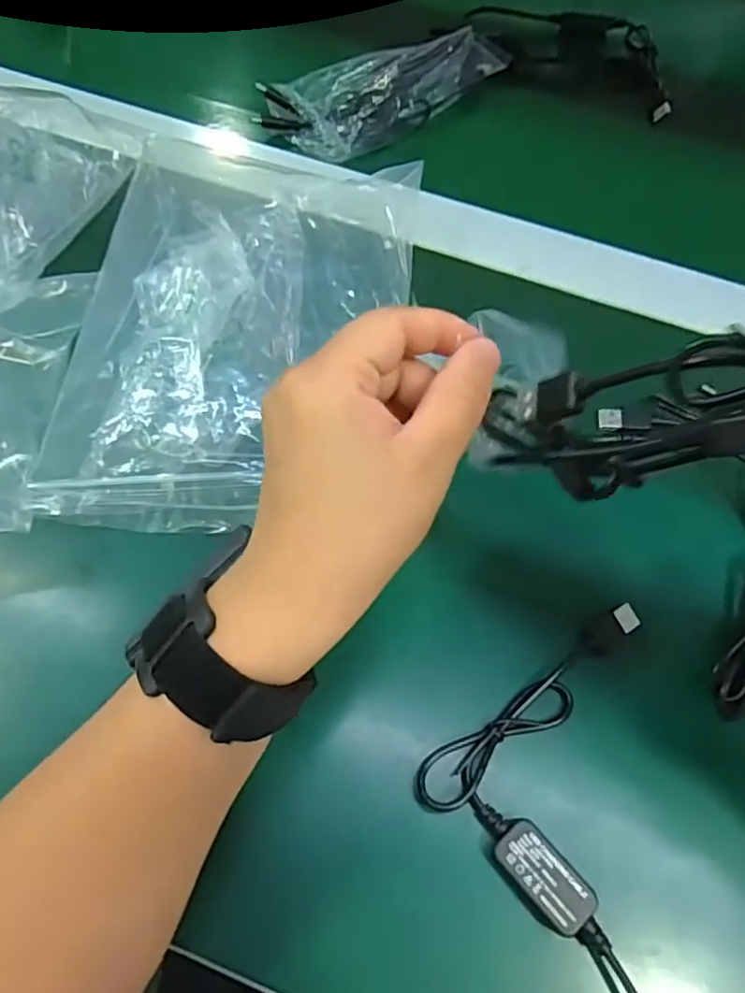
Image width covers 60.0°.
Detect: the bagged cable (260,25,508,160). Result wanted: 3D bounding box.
[{"bbox_3d":[0.011,-0.320,0.501,0.188,0.027,0.078,-39,71,-18],"label":"bagged cable"}]

